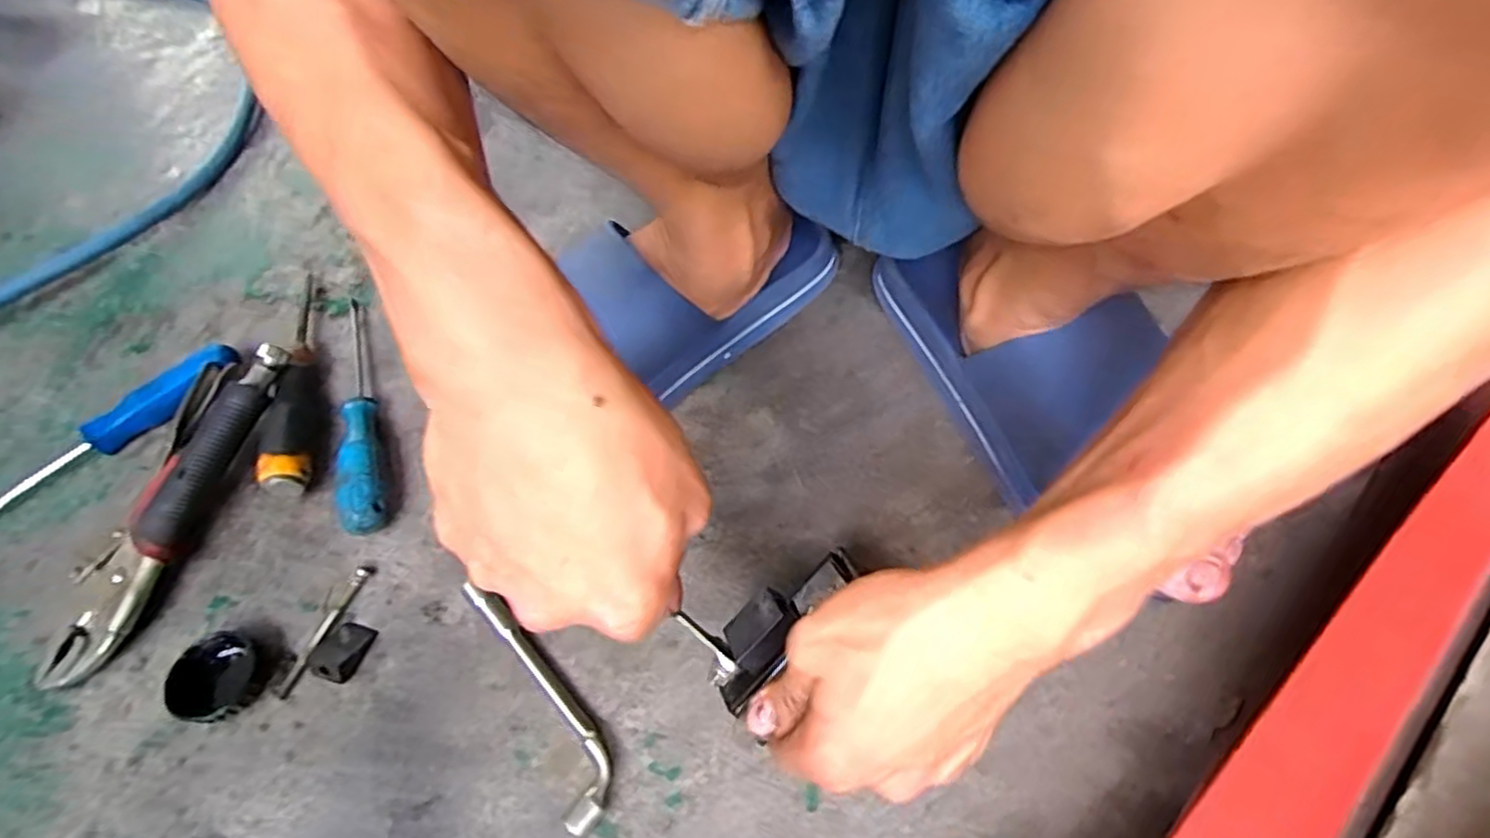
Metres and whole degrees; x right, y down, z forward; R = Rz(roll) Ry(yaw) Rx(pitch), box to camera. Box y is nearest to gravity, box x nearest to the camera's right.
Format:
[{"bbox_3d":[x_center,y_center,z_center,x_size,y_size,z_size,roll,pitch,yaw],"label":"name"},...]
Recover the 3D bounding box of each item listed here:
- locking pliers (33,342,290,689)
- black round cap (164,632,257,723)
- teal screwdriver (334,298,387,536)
[{"bbox_3d":[-0.353,0.049,0.422,0.056,0.039,0.208,8,58,9],"label":"locking pliers"},{"bbox_3d":[-0.282,0.139,0.372,0.038,0.021,0.043,17,60,15],"label":"black round cap"},{"bbox_3d":[-0.261,-0.009,0.464,0.028,0.027,0.197,-22,58,-9],"label":"teal screwdriver"}]

